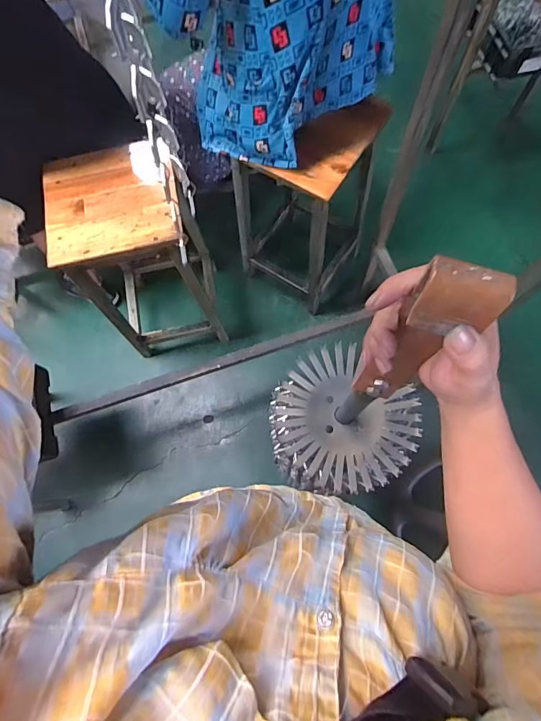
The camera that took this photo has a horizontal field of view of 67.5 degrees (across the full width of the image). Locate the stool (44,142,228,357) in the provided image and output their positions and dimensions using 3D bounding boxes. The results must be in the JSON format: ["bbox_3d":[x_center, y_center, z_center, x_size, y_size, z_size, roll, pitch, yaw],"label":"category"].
[{"bbox_3d":[-0.351,-0.273,1.204,0.303,0.633,0.300,-11,74,-2],"label":"stool"}]

